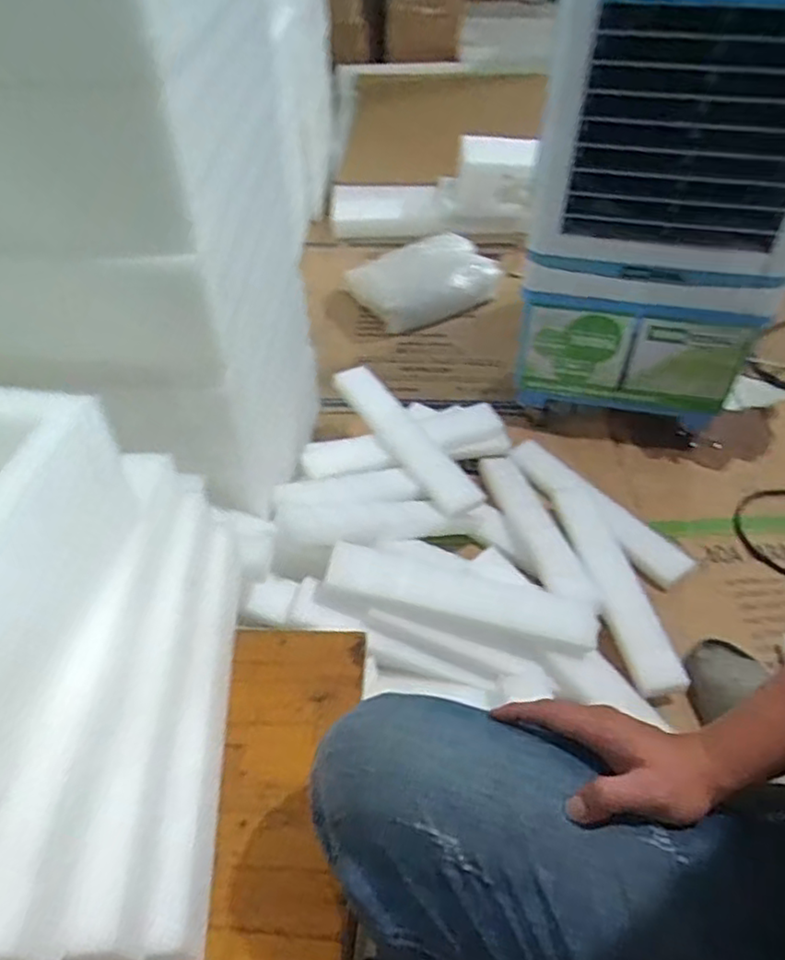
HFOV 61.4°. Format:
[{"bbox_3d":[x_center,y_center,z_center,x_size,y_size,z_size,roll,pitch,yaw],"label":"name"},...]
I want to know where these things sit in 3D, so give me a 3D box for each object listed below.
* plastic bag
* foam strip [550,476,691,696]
[{"bbox_3d":[0.105,-0.573,1.836,0.431,0.190,0.136,-14,47,-13],"label":"plastic bag"},{"bbox_3d":[0.403,0.175,1.204,0.099,0.034,0.460,-6,46,-6],"label":"foam strip"}]

